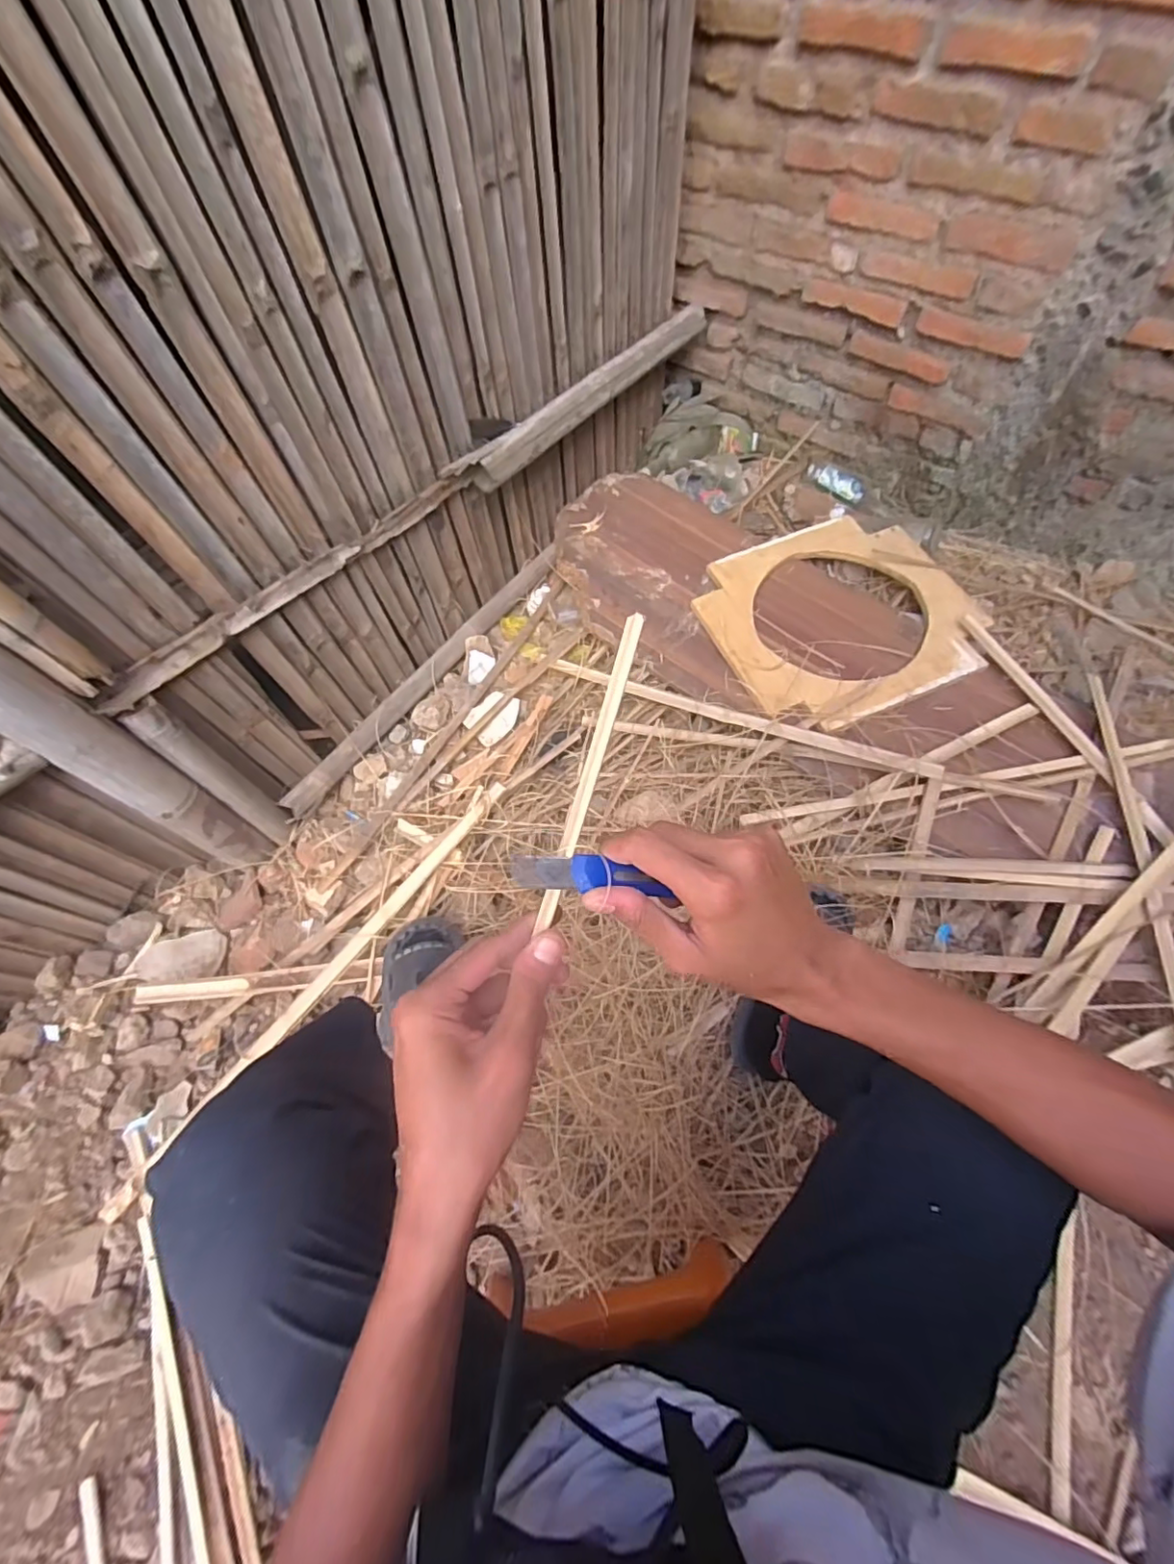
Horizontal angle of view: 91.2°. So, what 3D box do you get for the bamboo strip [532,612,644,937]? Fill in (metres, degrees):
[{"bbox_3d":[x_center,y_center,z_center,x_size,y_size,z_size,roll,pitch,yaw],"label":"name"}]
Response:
[{"bbox_3d":[0.001,-0.004,0.319,0.010,0.009,0.178,17,92,10],"label":"bamboo strip"}]

